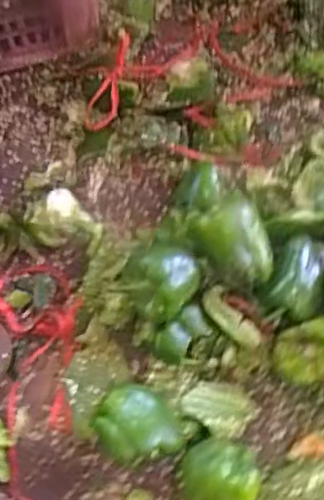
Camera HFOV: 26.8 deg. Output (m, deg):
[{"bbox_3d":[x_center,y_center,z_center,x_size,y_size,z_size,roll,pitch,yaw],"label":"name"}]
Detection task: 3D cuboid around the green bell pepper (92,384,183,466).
[{"bbox_3d":[-0.025,0.174,0.668,0.067,0.060,0.076,-33,78,-11],"label":"green bell pepper"}]

